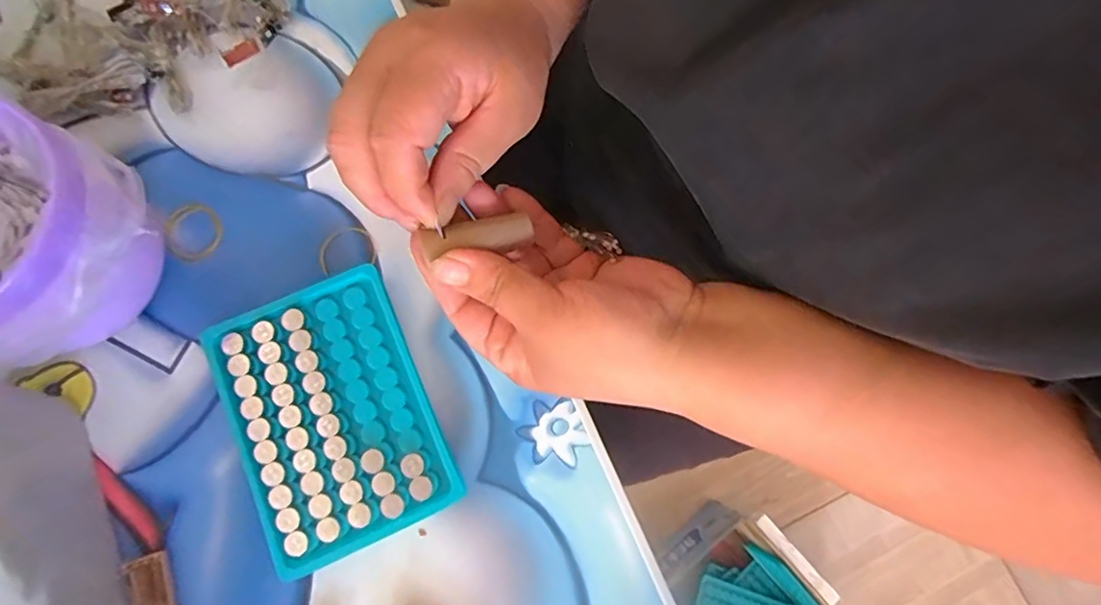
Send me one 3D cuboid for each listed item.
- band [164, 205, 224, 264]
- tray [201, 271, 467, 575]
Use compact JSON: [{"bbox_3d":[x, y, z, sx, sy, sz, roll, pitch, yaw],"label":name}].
[{"bbox_3d":[-0.202,-0.041,0.306,0.029,0.006,0.034,-33,82,-8],"label":"band"},{"bbox_3d":[-0.111,0.056,0.278,0.094,0.022,0.131,-23,81,-7],"label":"tray"}]

